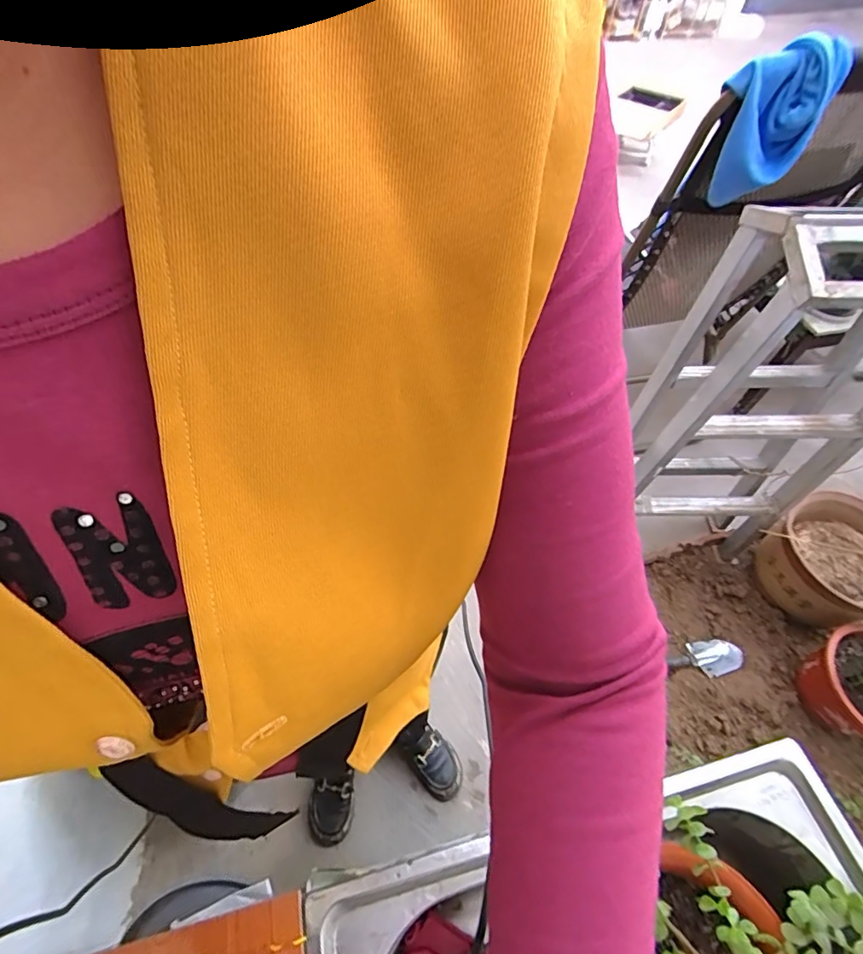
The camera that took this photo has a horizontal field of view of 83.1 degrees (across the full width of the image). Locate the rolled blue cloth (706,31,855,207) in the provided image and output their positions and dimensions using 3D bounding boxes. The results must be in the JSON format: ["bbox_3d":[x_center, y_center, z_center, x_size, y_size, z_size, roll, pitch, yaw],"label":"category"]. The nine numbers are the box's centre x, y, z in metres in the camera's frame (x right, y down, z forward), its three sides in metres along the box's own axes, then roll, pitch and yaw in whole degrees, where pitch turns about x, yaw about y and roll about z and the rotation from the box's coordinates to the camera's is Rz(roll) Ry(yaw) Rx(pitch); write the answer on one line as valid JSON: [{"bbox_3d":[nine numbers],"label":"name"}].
[{"bbox_3d":[0.495,-0.523,0.738,0.076,0.198,0.135,-37,61,-23],"label":"rolled blue cloth"}]

